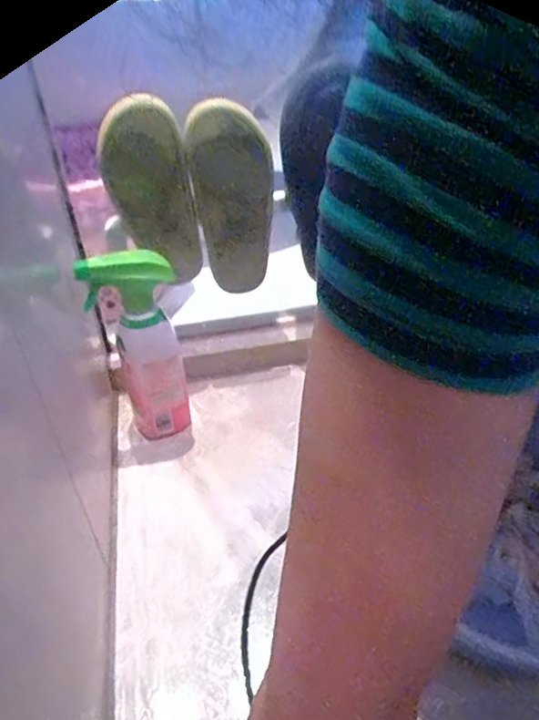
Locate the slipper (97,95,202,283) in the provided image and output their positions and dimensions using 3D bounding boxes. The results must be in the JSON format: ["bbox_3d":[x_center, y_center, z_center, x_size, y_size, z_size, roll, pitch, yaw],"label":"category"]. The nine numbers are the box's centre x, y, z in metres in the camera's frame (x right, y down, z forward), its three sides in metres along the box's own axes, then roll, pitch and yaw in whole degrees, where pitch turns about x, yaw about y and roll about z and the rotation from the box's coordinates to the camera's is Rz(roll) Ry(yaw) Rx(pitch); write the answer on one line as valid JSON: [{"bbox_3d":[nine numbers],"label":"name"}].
[{"bbox_3d":[-0.129,-0.176,0.633,0.092,0.206,0.038,-9,39,-9],"label":"slipper"}]

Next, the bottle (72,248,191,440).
[{"bbox_3d":[-0.135,-0.008,0.623,0.090,0.230,0.055,-12,40,-12],"label":"bottle"}]

